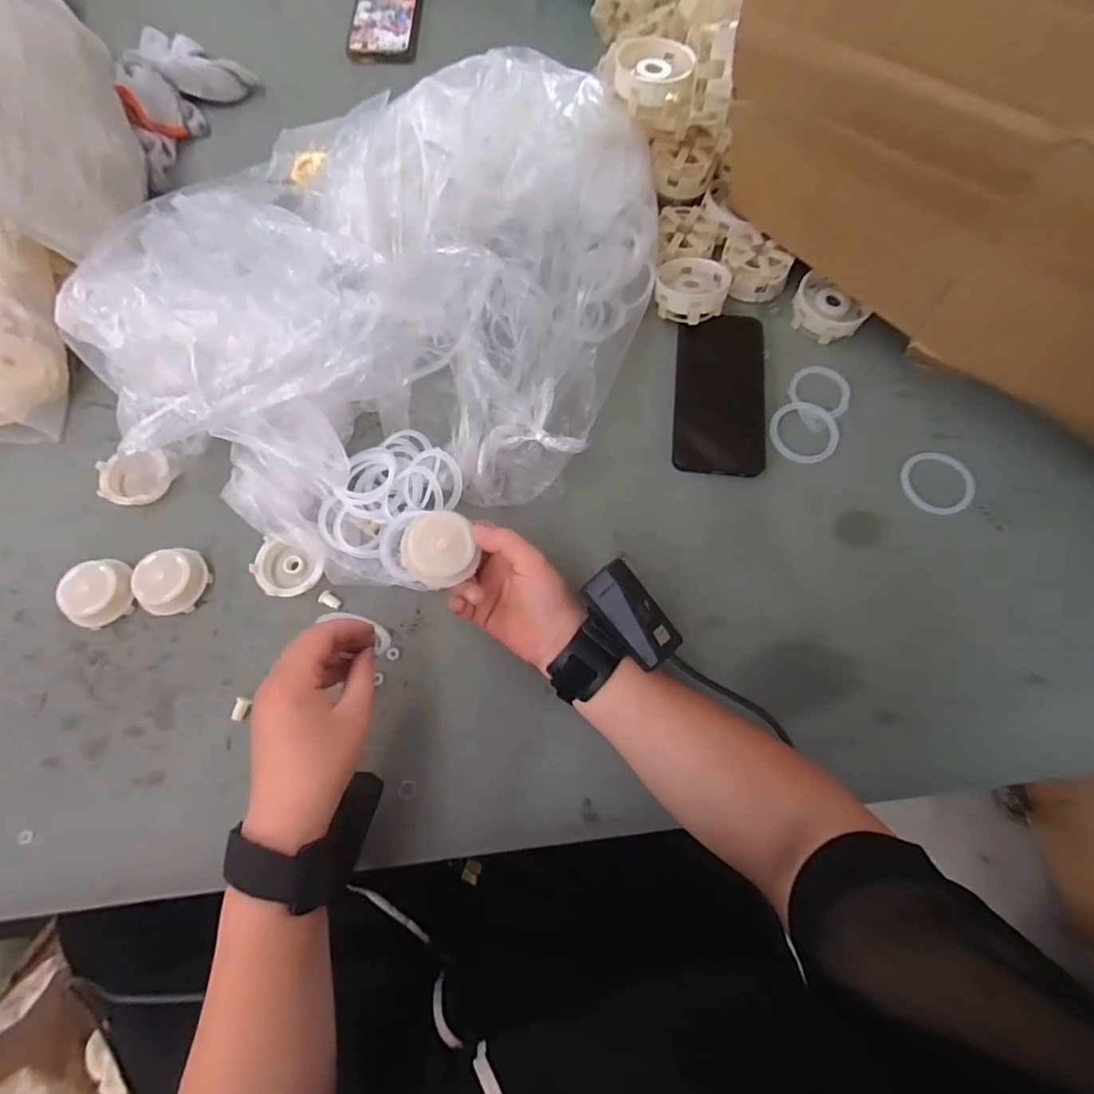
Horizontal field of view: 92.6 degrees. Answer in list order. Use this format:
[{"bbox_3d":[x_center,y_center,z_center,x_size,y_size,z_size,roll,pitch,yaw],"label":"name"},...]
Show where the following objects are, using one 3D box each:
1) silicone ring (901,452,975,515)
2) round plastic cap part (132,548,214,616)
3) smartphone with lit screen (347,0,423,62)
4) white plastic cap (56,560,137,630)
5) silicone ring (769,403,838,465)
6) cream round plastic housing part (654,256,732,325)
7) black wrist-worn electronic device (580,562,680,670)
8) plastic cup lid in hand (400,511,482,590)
[{"bbox_3d":[0.332,-0.054,0.443,0.053,0.008,0.063,-12,62,4],"label":"silicone ring"},{"bbox_3d":[-0.301,0.029,0.413,0.053,0.030,0.044,-21,74,-7],"label":"round plastic cap part"},{"bbox_3d":[-0.199,-0.665,0.650,0.083,0.013,0.152,-1,72,0],"label":"smartphone with lit screen"},{"bbox_3d":[-0.354,0.037,0.411,0.048,0.028,0.050,0,72,0],"label":"white plastic cap"},{"bbox_3d":[0.227,-0.102,0.459,0.057,0.004,0.059,0,72,0],"label":"silicone ring"},{"bbox_3d":[0.135,-0.242,0.489,0.065,0.031,0.070,0,72,0],"label":"cream round plastic housing part"},{"bbox_3d":[0.056,0.043,0.336,0.033,0.021,0.068,-39,76,-11],"label":"black wrist-worn electronic device"},{"bbox_3d":[-0.074,0.002,0.361,0.047,0.009,0.052,-12,93,-4],"label":"plastic cup lid in hand"}]

